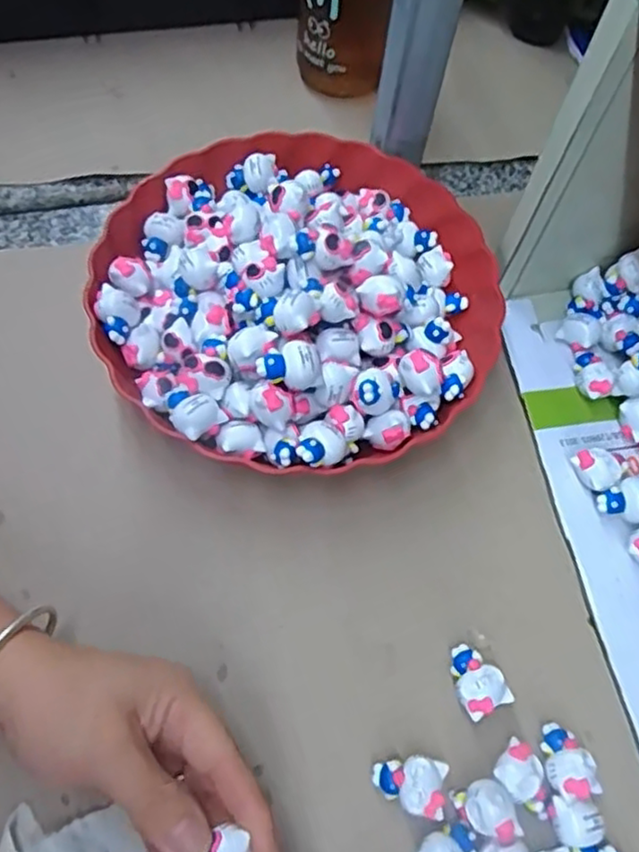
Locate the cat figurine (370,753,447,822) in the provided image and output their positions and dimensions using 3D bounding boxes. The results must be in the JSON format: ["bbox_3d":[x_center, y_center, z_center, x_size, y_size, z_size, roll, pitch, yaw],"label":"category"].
[{"bbox_3d":[0.044,0.174,0.329,0.034,0.013,0.025,12,65,2],"label":"cat figurine"}]

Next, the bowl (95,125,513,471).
[{"bbox_3d":[-0.011,-0.084,0.410,0.236,0.076,0.237,1,65,-3],"label":"bowl"}]

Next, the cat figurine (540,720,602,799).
[{"bbox_3d":[0.125,0.168,0.340,0.025,0.021,0.033,0,65,-3],"label":"cat figurine"}]

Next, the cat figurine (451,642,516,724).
[{"bbox_3d":[0.081,0.133,0.354,0.024,0.020,0.034,-22,68,-13],"label":"cat figurine"}]

